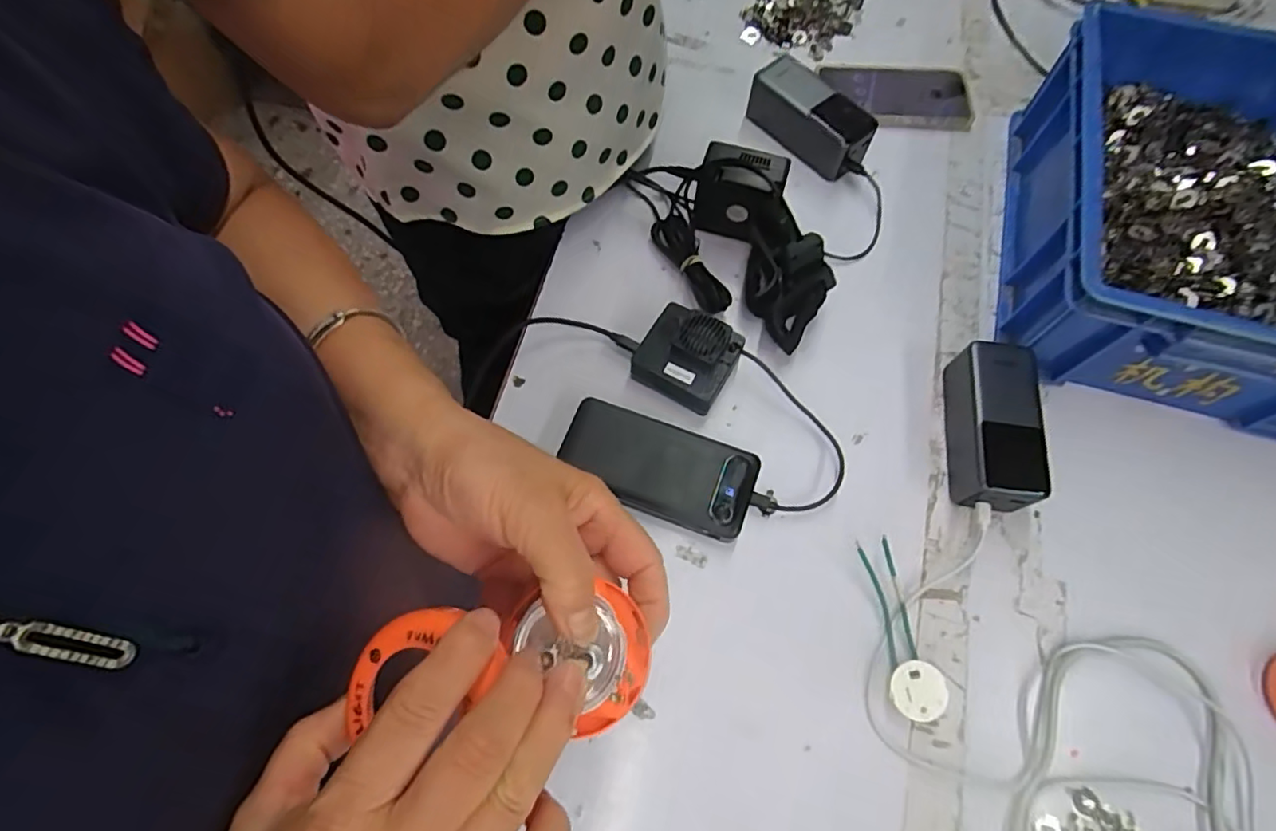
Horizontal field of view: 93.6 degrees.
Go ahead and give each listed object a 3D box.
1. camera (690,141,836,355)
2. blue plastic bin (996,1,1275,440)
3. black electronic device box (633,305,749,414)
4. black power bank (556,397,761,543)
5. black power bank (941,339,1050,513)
[{"bbox_3d":[0.119,-0.153,0.535,0.065,0.091,0.166,-24,69,-10],"label":"camera"},{"bbox_3d":[0.509,-0.183,0.536,0.288,0.119,0.374,16,68,6],"label":"blue plastic bin"},{"bbox_3d":[0.041,-0.050,0.517,0.078,0.047,0.068,27,70,10],"label":"black electronic device box"},{"bbox_3d":[0.016,0.044,0.488,0.153,0.032,0.076,18,68,7],"label":"black power bank"},{"bbox_3d":[0.289,0.008,0.489,0.059,0.057,0.132,5,67,2],"label":"black power bank"}]

